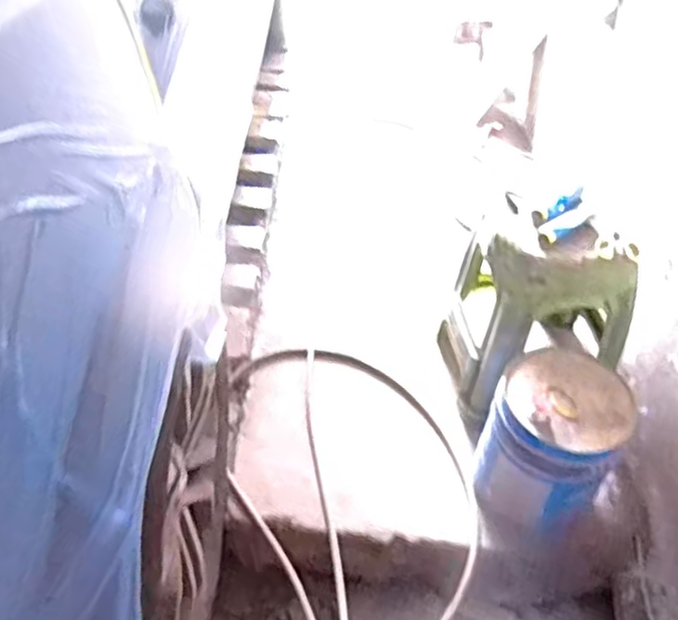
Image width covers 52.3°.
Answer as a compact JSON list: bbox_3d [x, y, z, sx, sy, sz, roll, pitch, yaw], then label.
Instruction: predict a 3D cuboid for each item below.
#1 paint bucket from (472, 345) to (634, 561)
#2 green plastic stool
[{"bbox_3d":[0.445,0.277,1.469,0.257,0.360,0.273,17,45,11],"label":"paint bucket"},{"bbox_3d":[0.480,0.002,1.685,0.366,0.493,0.363,-1,45,-7],"label":"green plastic stool"}]

